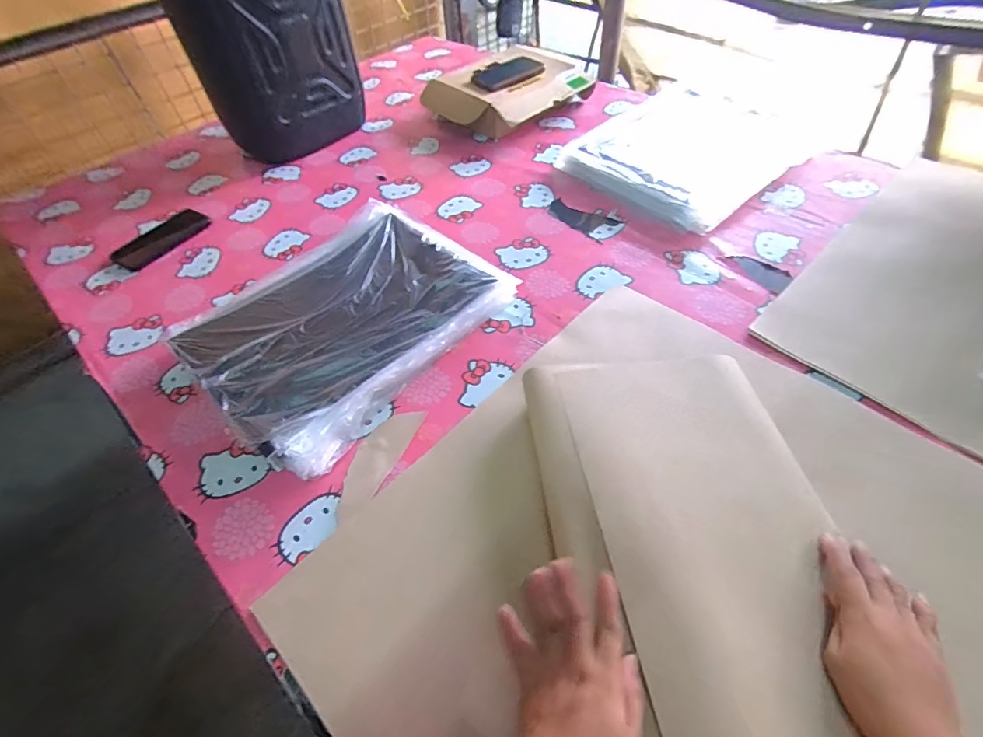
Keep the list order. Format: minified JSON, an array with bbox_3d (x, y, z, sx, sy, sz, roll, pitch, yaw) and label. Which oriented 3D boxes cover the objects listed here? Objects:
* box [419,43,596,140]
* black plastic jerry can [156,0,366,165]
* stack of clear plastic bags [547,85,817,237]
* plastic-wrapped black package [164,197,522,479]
[{"bbox_3d":[0.041,-0.625,1.040,0.320,0.096,0.235,-39,58,-23],"label":"box"},{"bbox_3d":[-0.449,-0.651,0.920,0.236,0.372,0.243,23,57,22],"label":"black plastic jerry can"},{"bbox_3d":[0.391,-0.433,0.884,0.449,0.059,0.325,-35,56,-21],"label":"stack of clear plastic bags"},{"bbox_3d":[-0.201,-0.075,0.648,0.304,0.056,0.391,30,60,26],"label":"plastic-wrapped black package"}]

